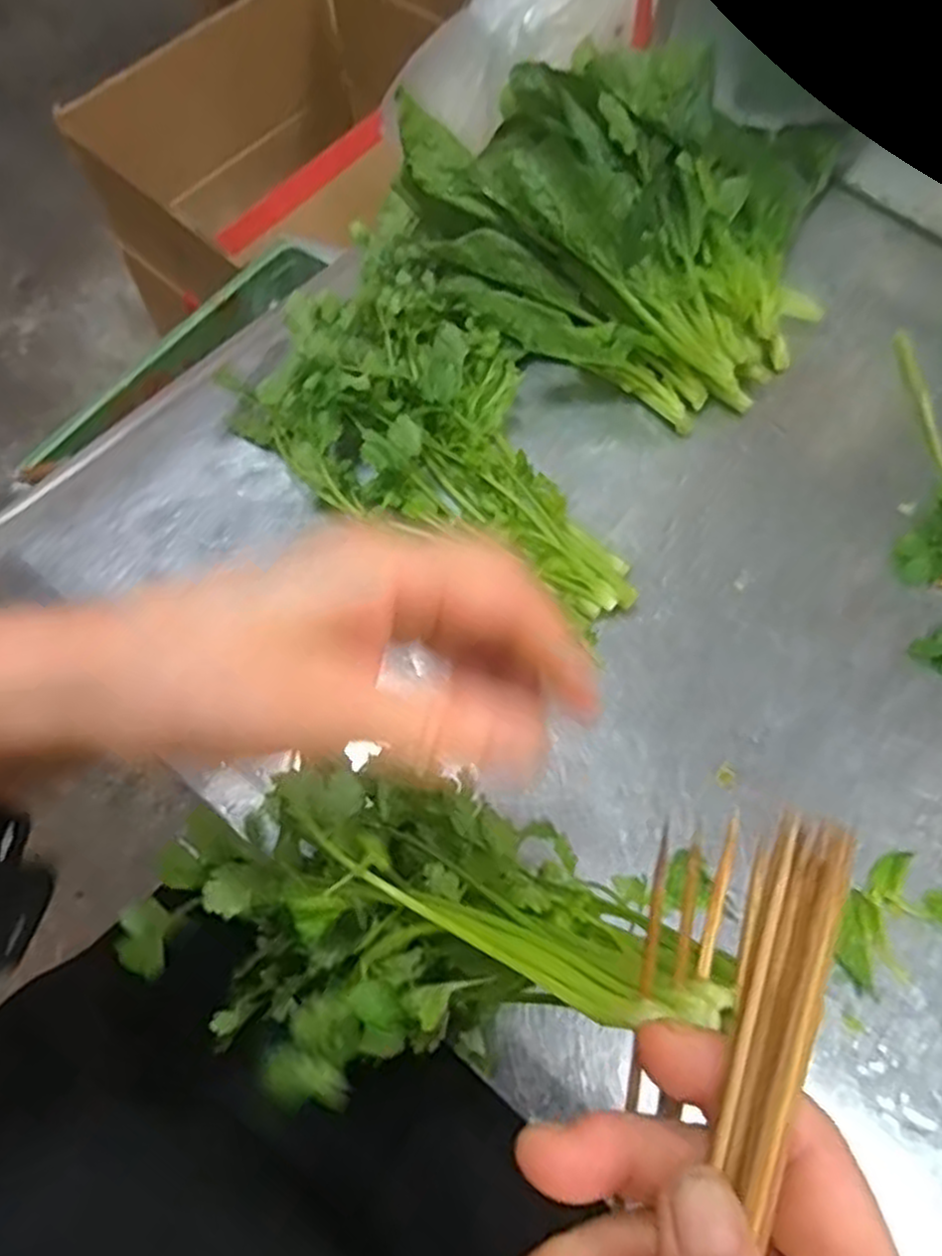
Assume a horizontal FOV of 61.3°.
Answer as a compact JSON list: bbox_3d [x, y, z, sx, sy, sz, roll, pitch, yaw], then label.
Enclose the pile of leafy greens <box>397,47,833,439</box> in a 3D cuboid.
[{"bbox_3d":[0.097,-0.251,0.488,0.234,0.113,0.210,29,69,10],"label":"pile of leafy greens"}]

